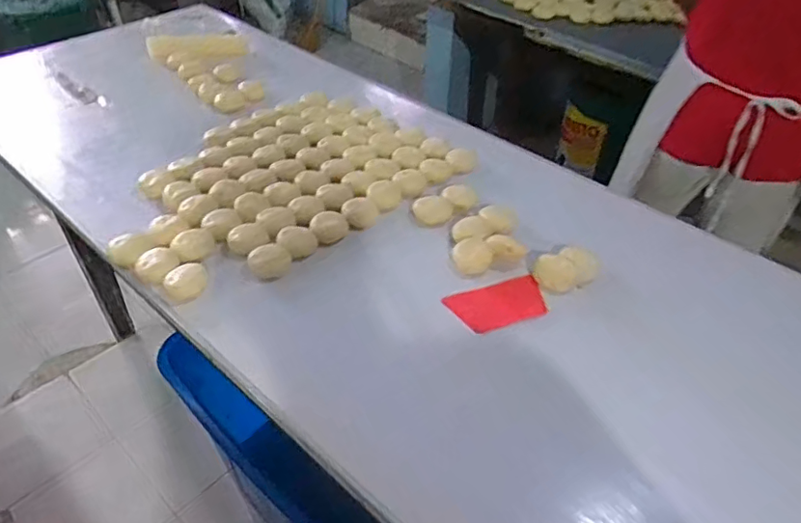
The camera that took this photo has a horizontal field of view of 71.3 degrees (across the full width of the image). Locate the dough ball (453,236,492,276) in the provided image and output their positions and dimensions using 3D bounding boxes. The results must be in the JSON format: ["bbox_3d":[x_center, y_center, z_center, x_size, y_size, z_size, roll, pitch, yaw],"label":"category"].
[{"bbox_3d":[0.120,-0.010,0.932,0.064,0.043,0.059,5,43,4],"label":"dough ball"}]

